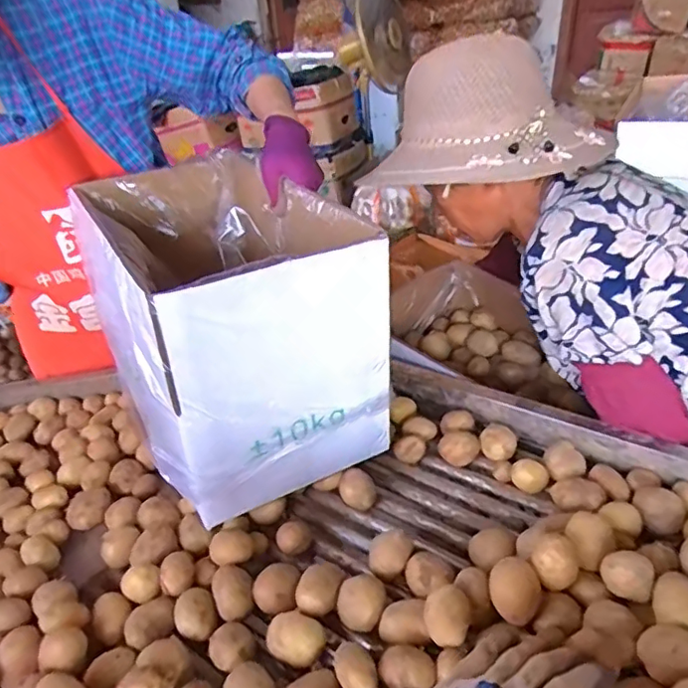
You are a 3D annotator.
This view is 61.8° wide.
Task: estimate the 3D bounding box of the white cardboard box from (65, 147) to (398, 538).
[{"bbox_3d":[-0.179,-0.066,0.780,0.260,0.274,0.510,-20,36,-22],"label":"white cardboard box"}]

